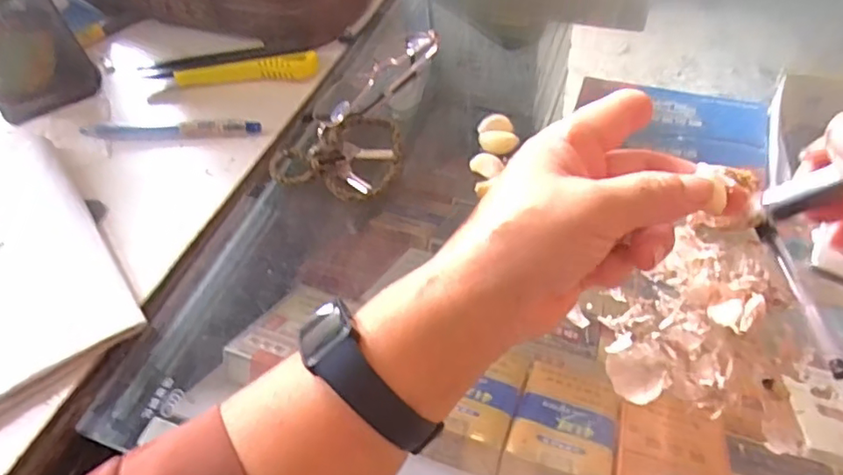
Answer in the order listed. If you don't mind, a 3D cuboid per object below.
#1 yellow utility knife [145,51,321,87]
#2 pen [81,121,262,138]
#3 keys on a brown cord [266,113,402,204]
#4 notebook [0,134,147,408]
[{"bbox_3d":[-0.147,-0.132,0.462,0.132,0.016,0.020,1,52,7],"label":"yellow utility knife"},{"bbox_3d":[-0.187,-0.081,0.438,0.137,0.010,0.013,3,53,8],"label":"pen"},{"bbox_3d":[-0.055,-0.061,0.403,0.087,0.019,0.074,16,56,18],"label":"keys on a brown cord"},{"bbox_3d":[-0.280,0.021,0.364,0.152,0.015,0.218,-33,56,-18],"label":"notebook"}]

